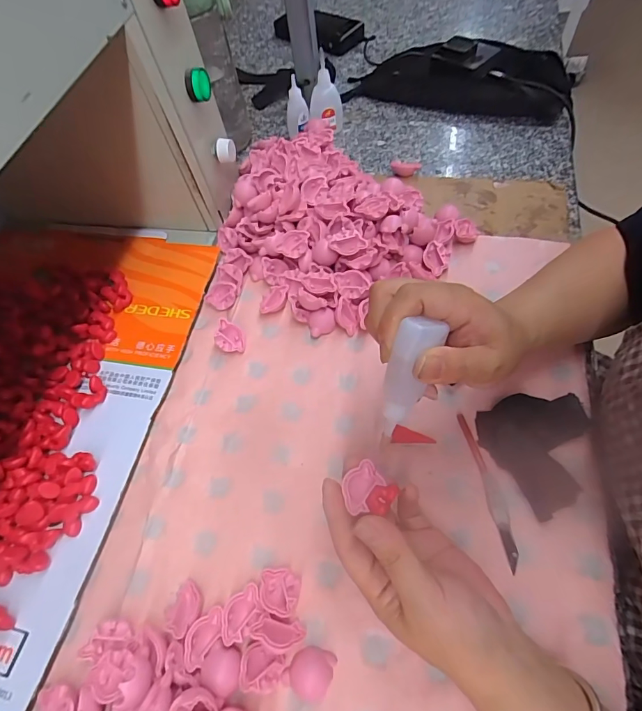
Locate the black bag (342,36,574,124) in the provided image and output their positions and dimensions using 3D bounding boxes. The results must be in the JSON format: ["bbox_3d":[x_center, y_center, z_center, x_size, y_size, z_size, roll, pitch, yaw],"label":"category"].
[{"bbox_3d":[0.197,-0.413,0.605,0.318,0.048,0.144,14,65,10],"label":"black bag"}]

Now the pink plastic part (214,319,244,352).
[{"bbox_3d":[-0.092,-0.018,0.414,0.026,0.019,0.029,-7,60,-1],"label":"pink plastic part"}]

